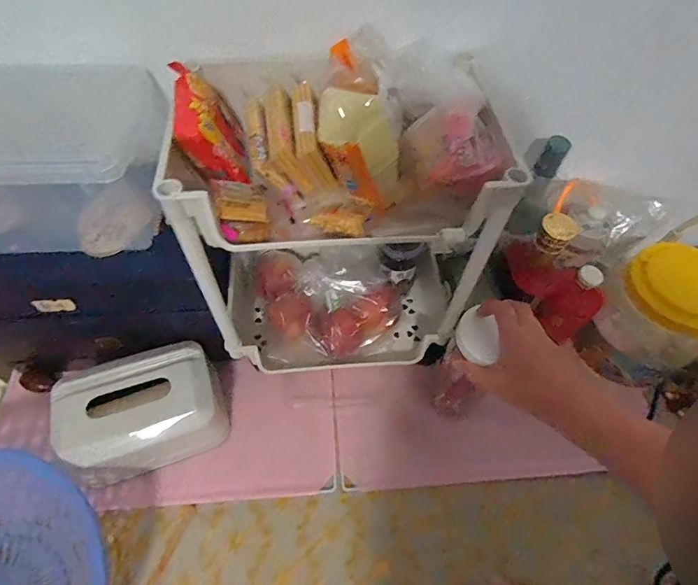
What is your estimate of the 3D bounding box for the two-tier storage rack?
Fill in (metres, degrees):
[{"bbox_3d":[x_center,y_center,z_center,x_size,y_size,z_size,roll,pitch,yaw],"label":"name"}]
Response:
[{"bbox_3d":[-0.012,-0.060,0.510,0.284,0.370,0.200,-3,58,-5],"label":"two-tier storage rack"}]

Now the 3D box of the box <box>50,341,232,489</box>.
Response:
[{"bbox_3d":[-0.251,0.152,0.536,0.185,0.096,0.132,-13,60,-12],"label":"box"}]

